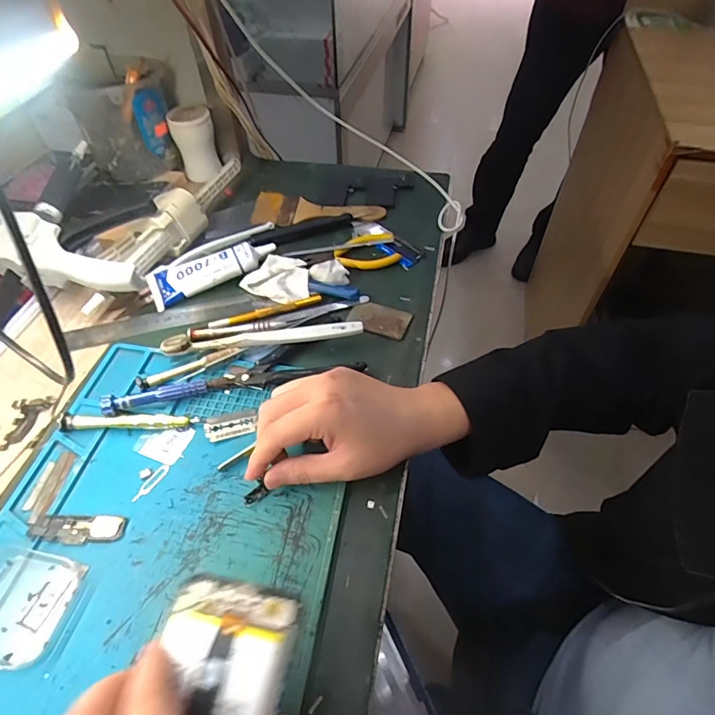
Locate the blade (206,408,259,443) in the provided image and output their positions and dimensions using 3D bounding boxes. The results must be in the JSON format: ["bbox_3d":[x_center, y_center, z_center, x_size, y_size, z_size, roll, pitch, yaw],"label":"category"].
[{"bbox_3d":[-0.106,0.056,0.378,0.042,0.004,0.025,-10,58,-17],"label":"blade"}]

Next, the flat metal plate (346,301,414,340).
[{"bbox_3d":[0.022,-0.040,0.453,0.059,0.004,0.036,19,54,15],"label":"flat metal plate"}]

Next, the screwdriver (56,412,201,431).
[{"bbox_3d":[-0.190,0.054,0.375,0.110,0.015,0.012,-1,52,-1],"label":"screwdriver"}]

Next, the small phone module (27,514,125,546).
[{"bbox_3d":[-0.203,0.124,0.325,0.066,0.004,0.020,-1,52,0],"label":"small phone module"}]

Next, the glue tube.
[{"bbox_3d":[-0.160,-0.104,0.489,0.134,0.028,0.053,-21,55,-15],"label":"glue tube"}]

